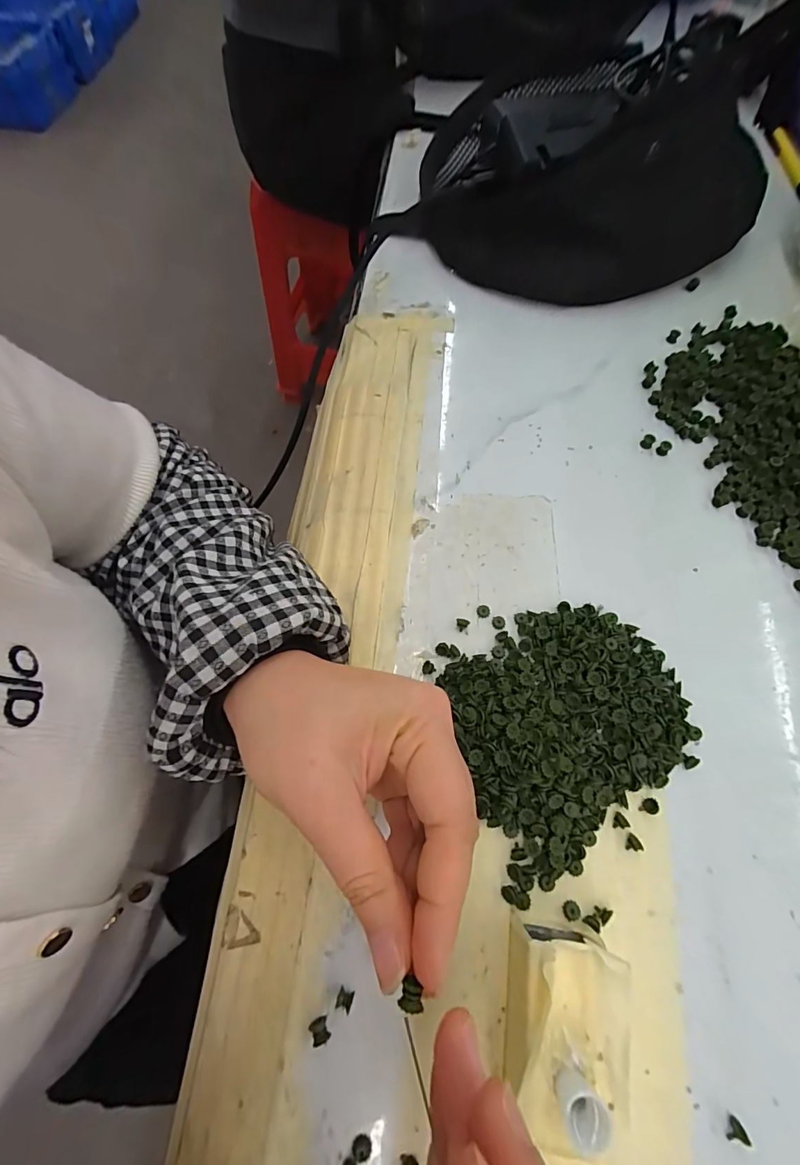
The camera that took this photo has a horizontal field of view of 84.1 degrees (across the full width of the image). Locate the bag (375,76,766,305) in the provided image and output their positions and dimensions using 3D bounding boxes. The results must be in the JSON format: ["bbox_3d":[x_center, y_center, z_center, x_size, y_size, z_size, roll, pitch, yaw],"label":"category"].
[{"bbox_3d":[0.133,-0.282,0.324,0.276,0.082,0.114,-5,68,0],"label":"bag"}]

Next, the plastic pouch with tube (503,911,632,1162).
[{"bbox_3d":[0.059,0.159,0.163,0.042,0.049,0.055,9,68,5],"label":"plastic pouch with tube"}]

